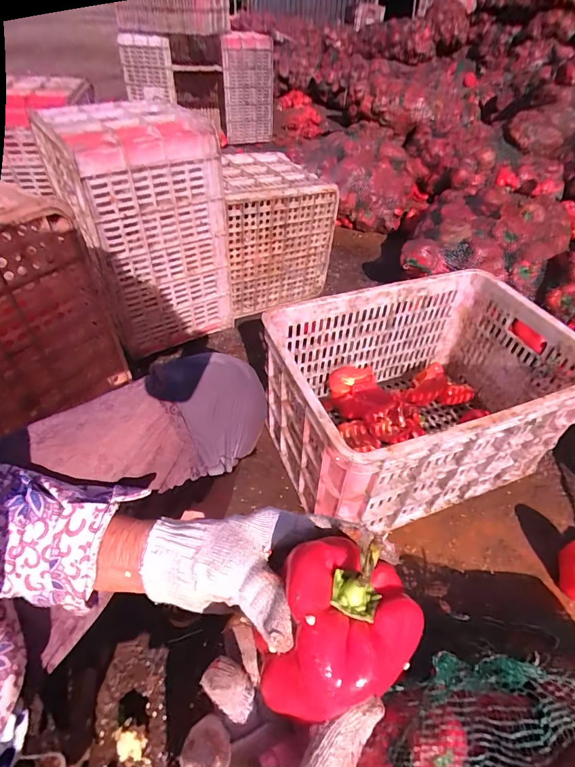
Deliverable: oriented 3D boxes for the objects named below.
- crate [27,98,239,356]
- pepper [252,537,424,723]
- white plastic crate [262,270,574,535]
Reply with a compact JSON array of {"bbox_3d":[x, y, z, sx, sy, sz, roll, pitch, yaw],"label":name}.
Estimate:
[{"bbox_3d":[-0.316,-0.346,0.926,0.301,0.470,0.245,-23,51,-23],"label":"crate"},{"bbox_3d":[0.027,0.137,0.228,0.088,0.079,0.076,-10,47,-13],"label":"pepper"},{"bbox_3d":[0.243,0.025,0.760,0.515,0.286,0.349,-14,48,-16],"label":"white plastic crate"}]

